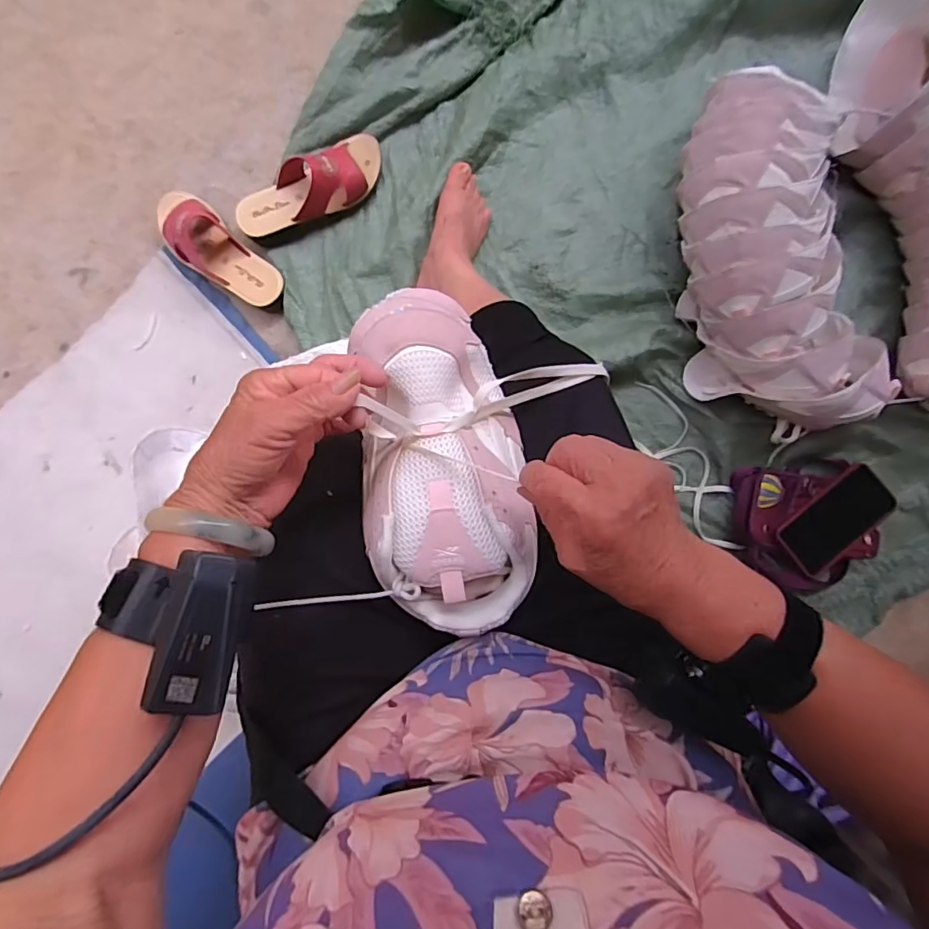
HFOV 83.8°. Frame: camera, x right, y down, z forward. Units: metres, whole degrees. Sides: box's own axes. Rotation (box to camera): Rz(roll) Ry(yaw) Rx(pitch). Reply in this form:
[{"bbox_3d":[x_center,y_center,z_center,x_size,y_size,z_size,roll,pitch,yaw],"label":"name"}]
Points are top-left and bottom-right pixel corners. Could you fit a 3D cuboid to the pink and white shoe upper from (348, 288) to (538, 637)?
[{"bbox_3d":[-0.016,-0.003,0.381,0.112,0.059,0.243,-10,86,1],"label":"pink and white shoe upper"}]

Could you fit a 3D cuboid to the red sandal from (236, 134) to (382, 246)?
[{"bbox_3d":[-0.226,-0.405,0.750,0.231,0.065,0.090,-27,91,0],"label":"red sandal"}]

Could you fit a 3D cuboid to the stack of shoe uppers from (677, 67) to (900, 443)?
[{"bbox_3d":[0.396,-0.258,0.683,0.198,0.148,0.447,-13,91,0],"label":"stack of shoe uppers"}]

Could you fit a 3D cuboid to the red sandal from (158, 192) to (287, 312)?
[{"bbox_3d":[-0.364,-0.310,0.756,0.228,0.064,0.086,44,91,-1],"label":"red sandal"}]

